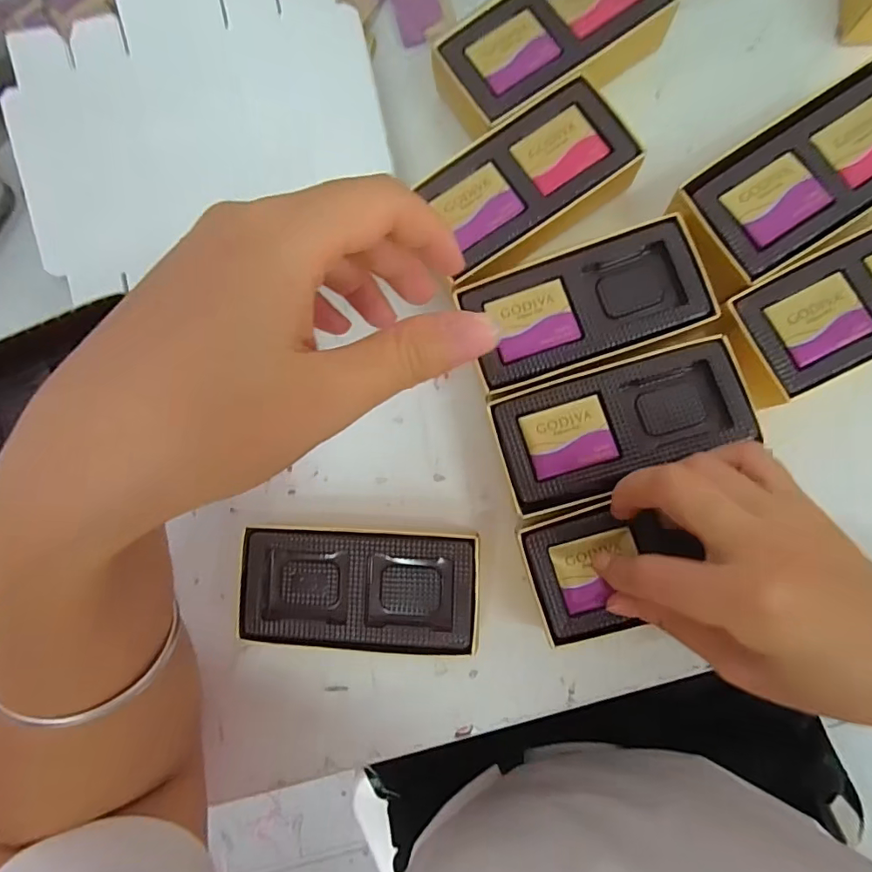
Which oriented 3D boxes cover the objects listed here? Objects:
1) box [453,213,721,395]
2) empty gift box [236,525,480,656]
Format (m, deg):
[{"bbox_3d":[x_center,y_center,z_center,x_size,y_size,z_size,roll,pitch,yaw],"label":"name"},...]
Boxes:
[{"bbox_3d":[0.073,-0.063,0.253,0.111,0.030,0.056,-18,85,4],"label":"box"},{"bbox_3d":[-0.036,0.075,0.252,0.113,0.031,0.055,1,86,5],"label":"empty gift box"}]

